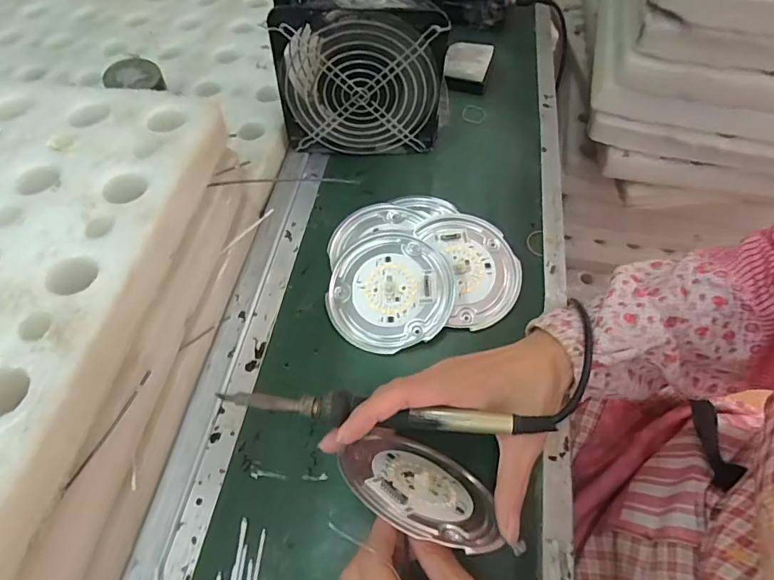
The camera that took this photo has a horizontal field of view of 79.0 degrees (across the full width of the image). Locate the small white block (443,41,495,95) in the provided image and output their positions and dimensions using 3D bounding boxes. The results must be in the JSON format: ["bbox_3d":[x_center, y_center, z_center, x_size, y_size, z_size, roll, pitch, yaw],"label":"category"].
[{"bbox_3d":[0.094,-0.263,0.552,0.051,0.025,0.059,15,59,10],"label":"small white block"}]

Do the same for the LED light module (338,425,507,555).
[{"bbox_3d":[0.020,0.118,0.286,0.096,0.095,0.007,22,98,4],"label":"LED light module"}]

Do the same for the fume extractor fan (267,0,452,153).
[{"bbox_3d":[-0.023,-0.201,0.441,0.148,0.160,0.052,0,58,1],"label":"fume extractor fan"}]

